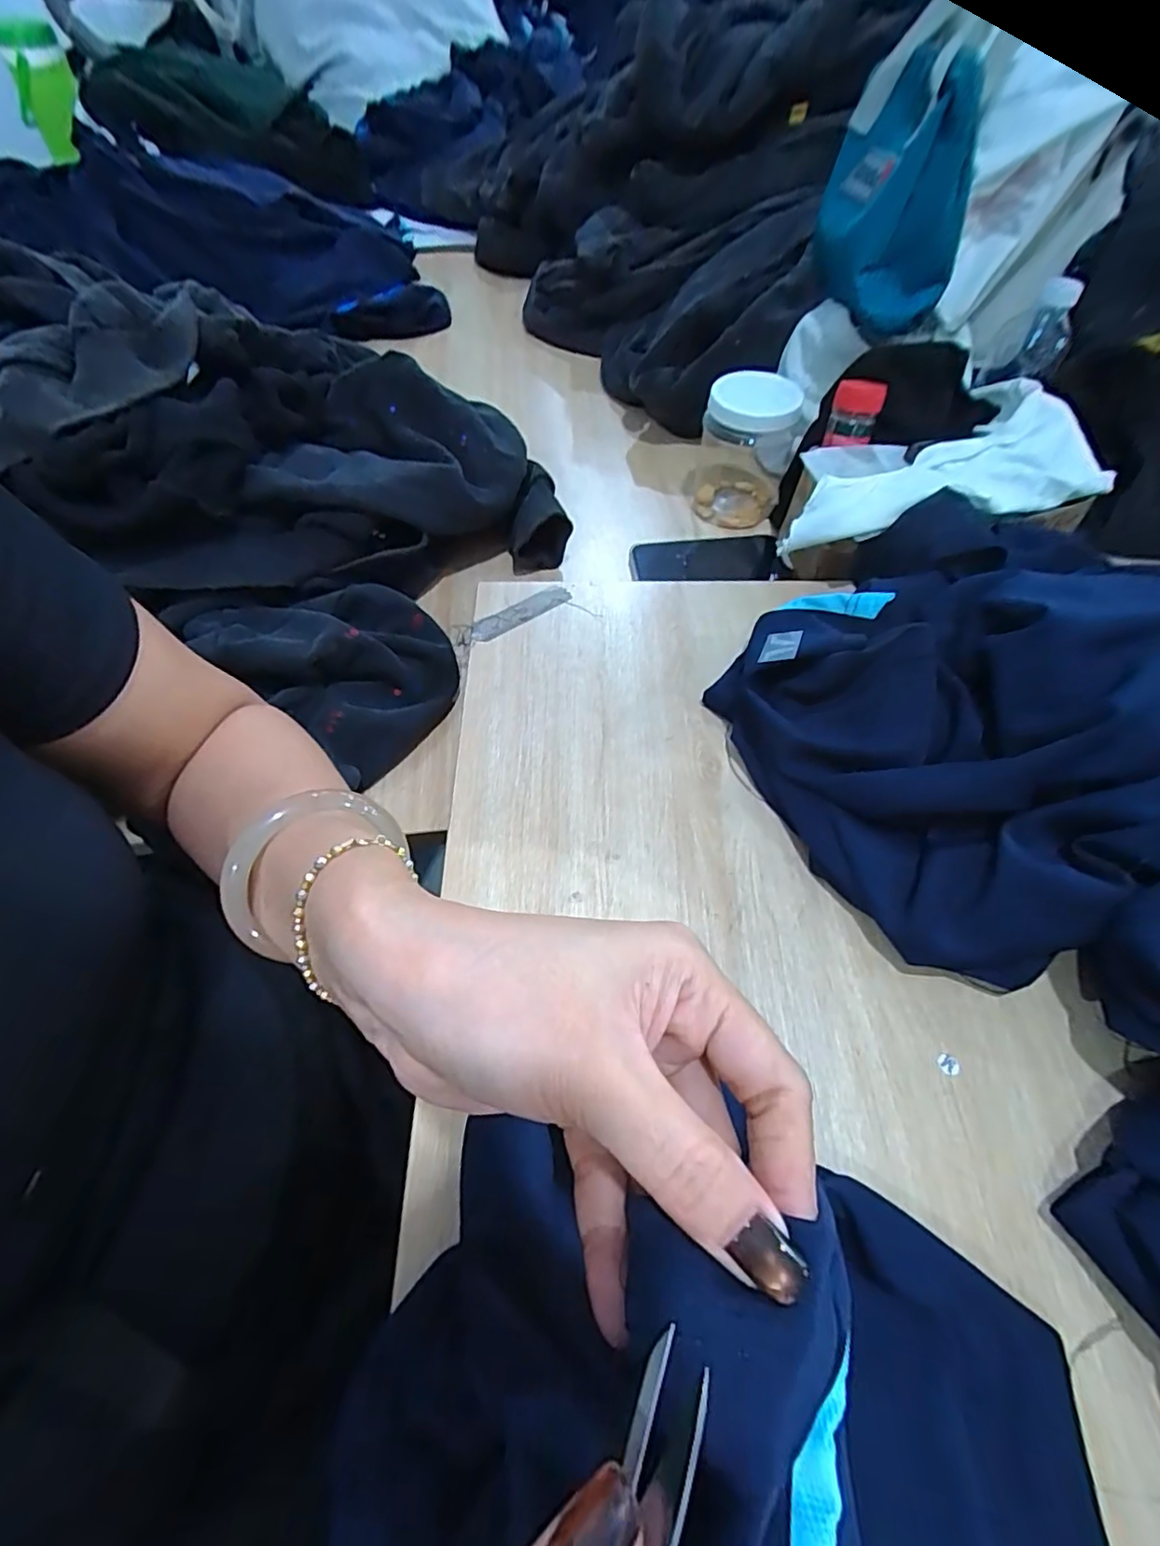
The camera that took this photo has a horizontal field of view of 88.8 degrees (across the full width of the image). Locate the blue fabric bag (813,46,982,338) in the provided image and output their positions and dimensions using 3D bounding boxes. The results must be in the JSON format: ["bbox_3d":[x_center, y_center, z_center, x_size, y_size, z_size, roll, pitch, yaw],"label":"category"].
[{"bbox_3d":[0.306,-0.548,0.562,0.102,0.160,0.177,2,57,1],"label":"blue fabric bag"}]

